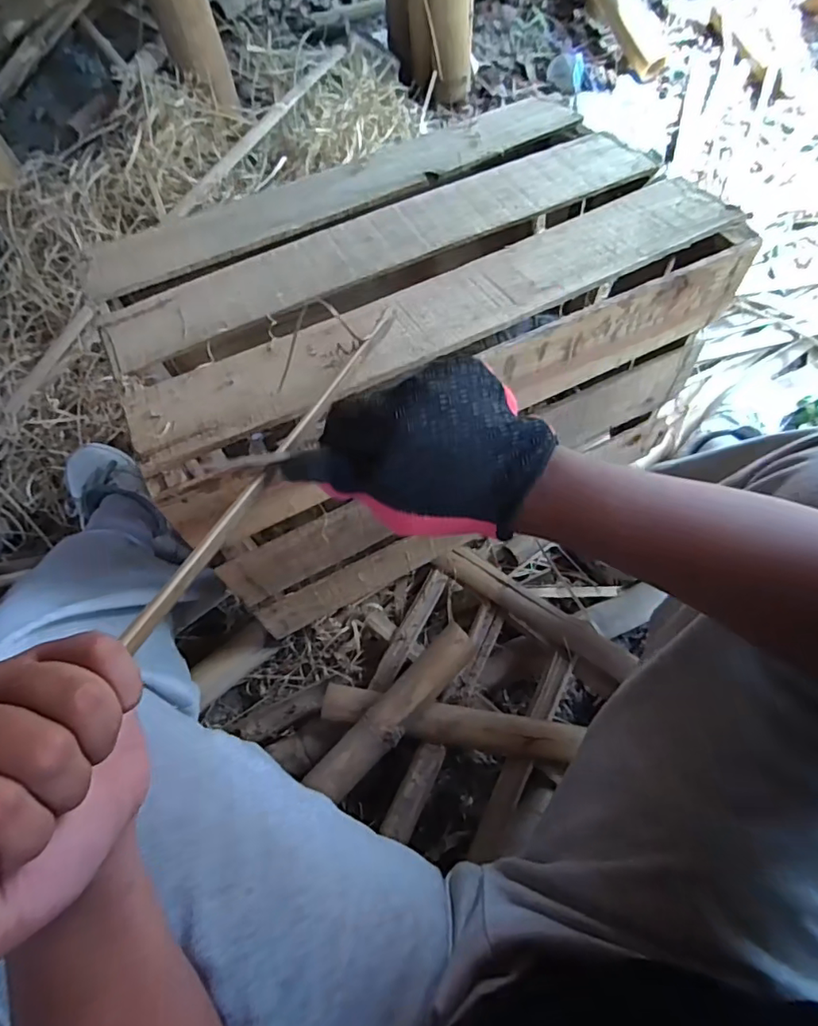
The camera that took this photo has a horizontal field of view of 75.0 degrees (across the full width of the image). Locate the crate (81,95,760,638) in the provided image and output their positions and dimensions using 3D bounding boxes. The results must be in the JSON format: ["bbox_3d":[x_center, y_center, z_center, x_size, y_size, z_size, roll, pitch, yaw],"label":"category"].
[{"bbox_3d":[0.003,-0.200,0.651,0.588,0.300,0.363,-25,67,-9],"label":"crate"}]

